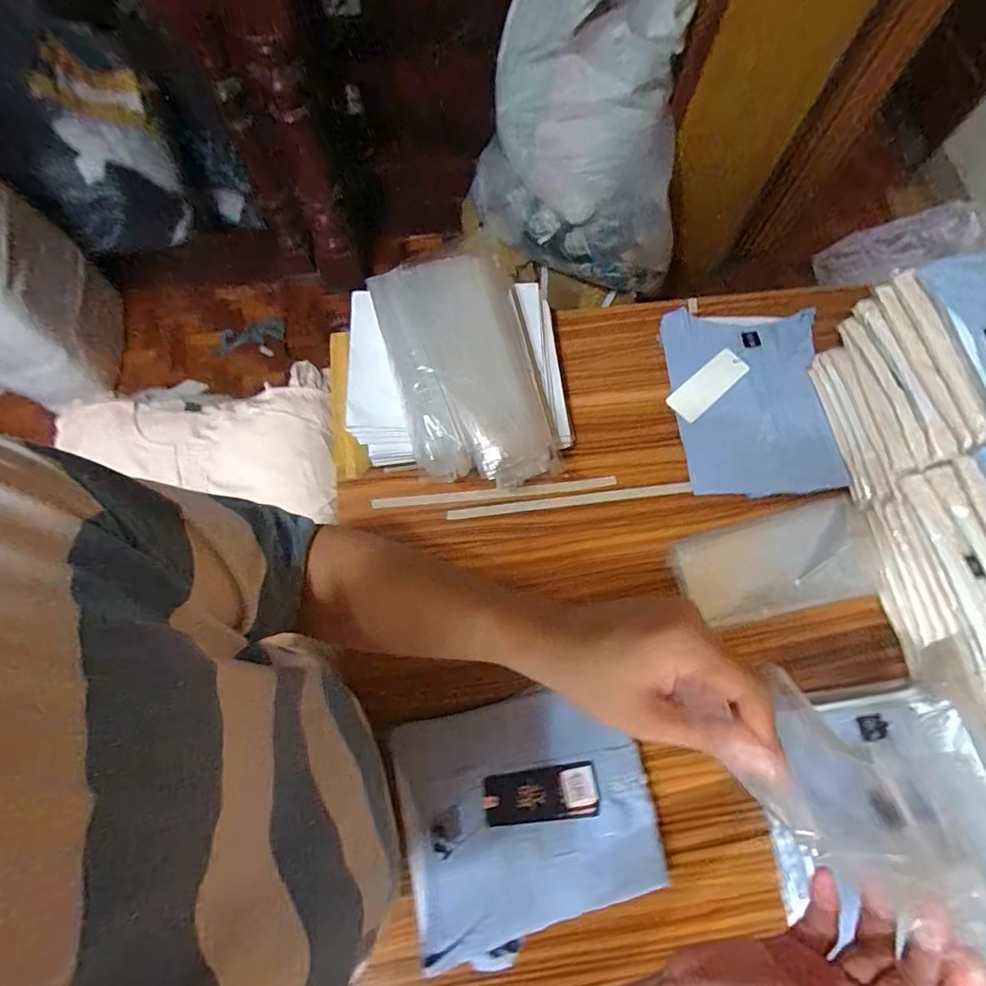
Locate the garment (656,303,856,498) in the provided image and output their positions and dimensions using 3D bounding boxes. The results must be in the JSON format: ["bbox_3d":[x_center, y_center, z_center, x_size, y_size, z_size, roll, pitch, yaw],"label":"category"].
[{"bbox_3d":[0.350,-0.126,0.687,0.207,0.018,0.259,-1,78,0],"label":"garment"}]

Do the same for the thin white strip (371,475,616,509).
[{"bbox_3d":[0.004,-0.001,0.657,0.314,0.004,0.015,-6,72,-4],"label":"thin white strip"}]

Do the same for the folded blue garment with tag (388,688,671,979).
[{"bbox_3d":[0.038,0.340,0.532,0.255,0.035,0.230,-12,73,-6],"label":"folded blue garment with tag"}]

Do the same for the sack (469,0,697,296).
[{"bbox_3d":[0.242,-0.887,1.147,0.540,0.704,0.375,16,72,3],"label":"sack"}]

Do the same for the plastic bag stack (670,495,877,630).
[{"bbox_3d":[0.349,0.088,0.626,0.230,0.026,0.118,-12,73,-6],"label":"plastic bag stack"}]

